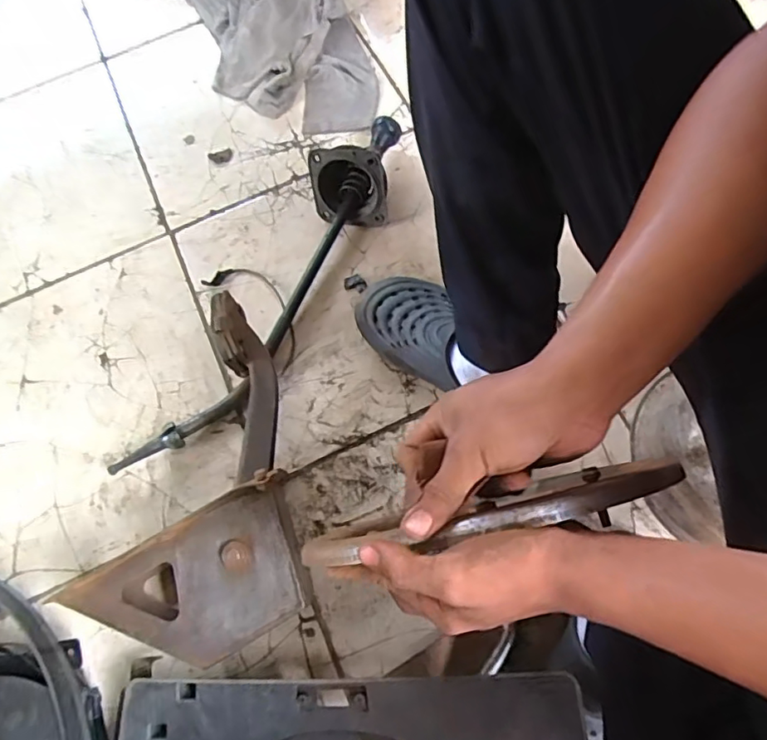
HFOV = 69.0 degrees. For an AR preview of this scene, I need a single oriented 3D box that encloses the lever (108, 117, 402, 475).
[{"bbox_3d":[-0.141,-0.118,0.726,0.115,0.111,0.598,31,72,13],"label":"lever"}]

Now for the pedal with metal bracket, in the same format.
[{"bbox_3d":[-0.156,0.107,0.578,0.218,0.077,0.350,15,71,12],"label":"pedal with metal bracket"}]

